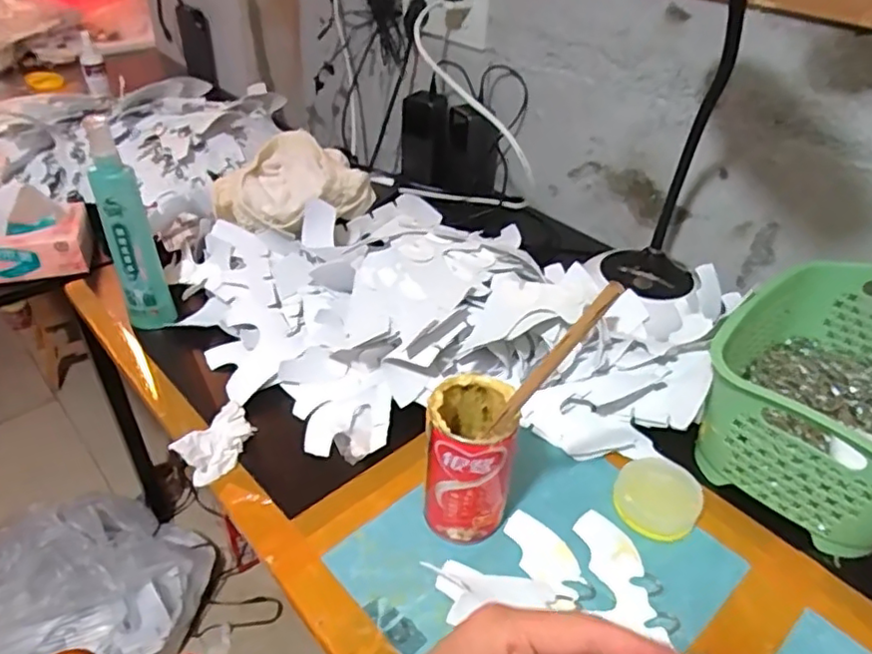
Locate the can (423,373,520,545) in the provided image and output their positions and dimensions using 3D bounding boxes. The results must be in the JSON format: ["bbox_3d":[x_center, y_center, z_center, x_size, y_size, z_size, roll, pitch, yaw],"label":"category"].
[{"bbox_3d":[0.024,0.100,0.477,0.062,0.122,0.068,2,38,-2],"label":"can"}]

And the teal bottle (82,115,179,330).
[{"bbox_3d":[-0.314,-0.099,0.640,0.045,0.231,0.042,-11,41,-18],"label":"teal bottle"}]

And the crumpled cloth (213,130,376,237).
[{"bbox_3d":[-0.194,-0.177,0.802,0.163,0.067,0.167,33,47,32],"label":"crumpled cloth"}]

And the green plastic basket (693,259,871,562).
[{"bbox_3d":[0.359,0.057,0.550,0.258,0.121,0.191,-30,49,-35],"label":"green plastic basket"}]

